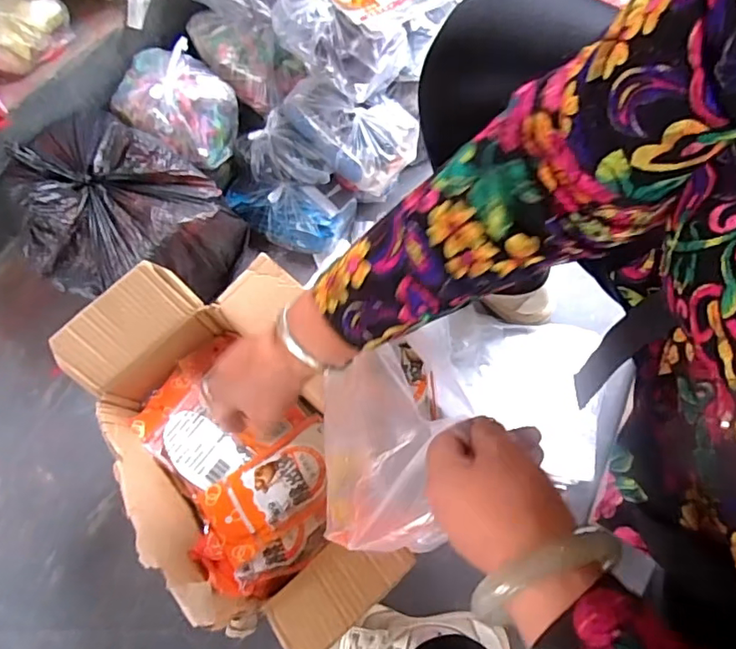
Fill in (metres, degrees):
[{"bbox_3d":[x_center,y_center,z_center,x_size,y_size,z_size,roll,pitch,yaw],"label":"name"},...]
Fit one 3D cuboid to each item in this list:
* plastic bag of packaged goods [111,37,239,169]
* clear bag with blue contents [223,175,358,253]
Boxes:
[{"bbox_3d":[-0.268,-0.312,0.763,0.180,0.086,0.129,33,72,15],"label":"plastic bag of packaged goods"},{"bbox_3d":[-0.116,-0.162,0.783,0.184,0.064,0.087,7,67,5],"label":"clear bag with blue contents"}]

